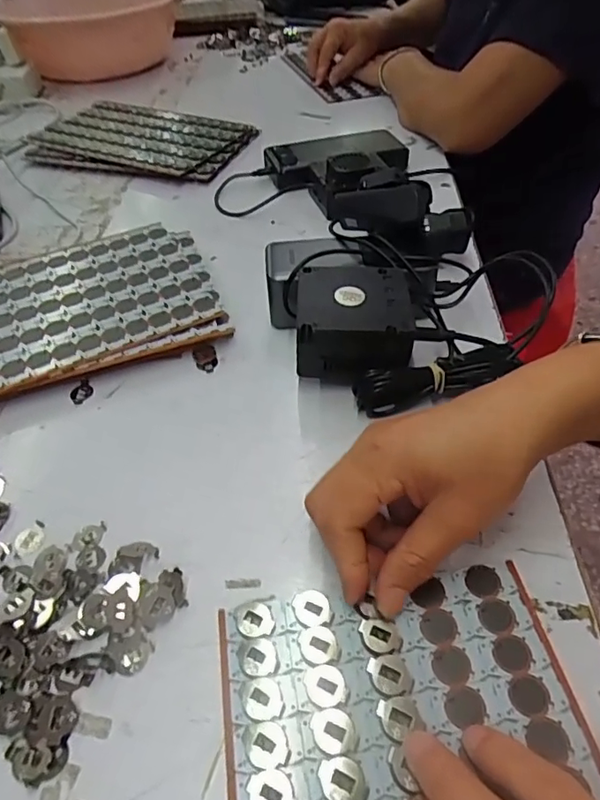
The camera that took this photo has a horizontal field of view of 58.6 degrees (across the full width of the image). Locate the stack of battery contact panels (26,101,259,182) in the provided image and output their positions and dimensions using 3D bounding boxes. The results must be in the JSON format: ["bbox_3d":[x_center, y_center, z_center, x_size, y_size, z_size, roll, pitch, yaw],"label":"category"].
[{"bbox_3d":[-0.205,-0.345,0.700,0.276,0.018,0.187,13,49,14],"label":"stack of battery contact panels"}]

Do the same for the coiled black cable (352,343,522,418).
[{"bbox_3d":[0.089,-0.014,0.357,0.103,0.031,0.023,-15,47,6],"label":"coiled black cable"}]

